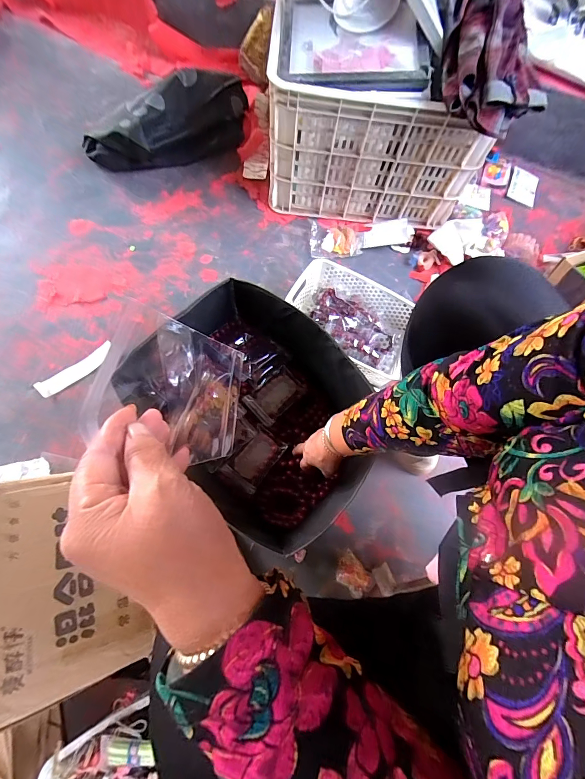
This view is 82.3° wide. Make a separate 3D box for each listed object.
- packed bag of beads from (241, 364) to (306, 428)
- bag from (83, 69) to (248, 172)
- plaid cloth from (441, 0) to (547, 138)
[{"bbox_3d":[-0.035,0.011,0.690,0.074,0.025,0.114,43,81,9],"label":"packed bag of beads"},{"bbox_3d":[-0.326,-0.724,0.910,0.467,0.145,0.181,-31,79,-7],"label":"bag"},{"bbox_3d":[0.365,-0.666,0.620,0.161,0.090,0.351,4,82,-1],"label":"plaid cloth"}]

